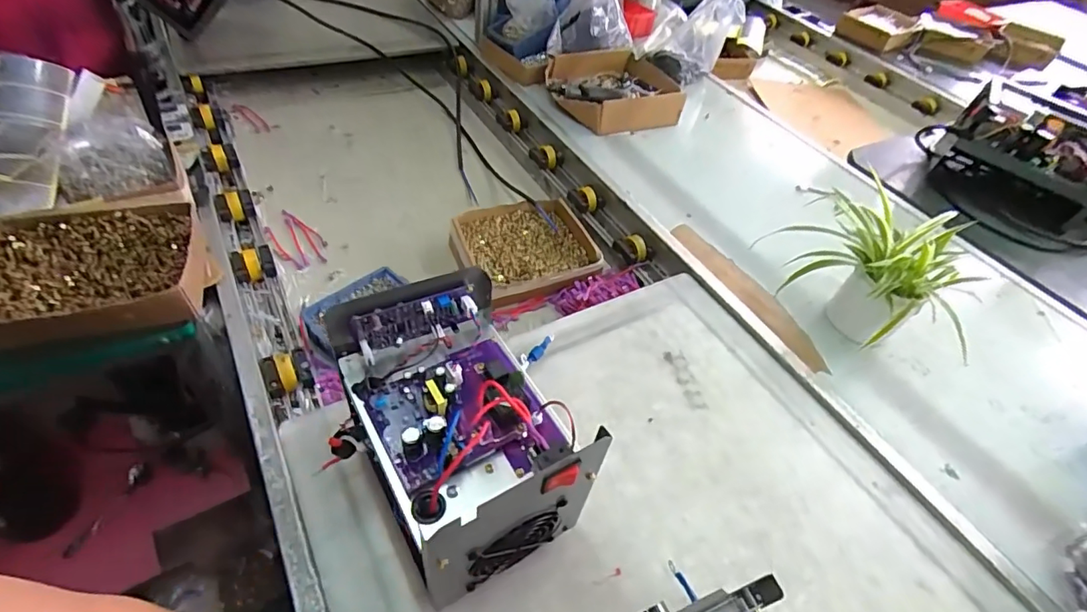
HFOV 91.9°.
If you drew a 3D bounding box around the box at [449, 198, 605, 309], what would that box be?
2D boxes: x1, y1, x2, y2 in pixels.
[{"bbox_3d":[-0.034,-0.099,0.907,0.232,0.047,0.206,-10,50,-18],"label":"box"}]

